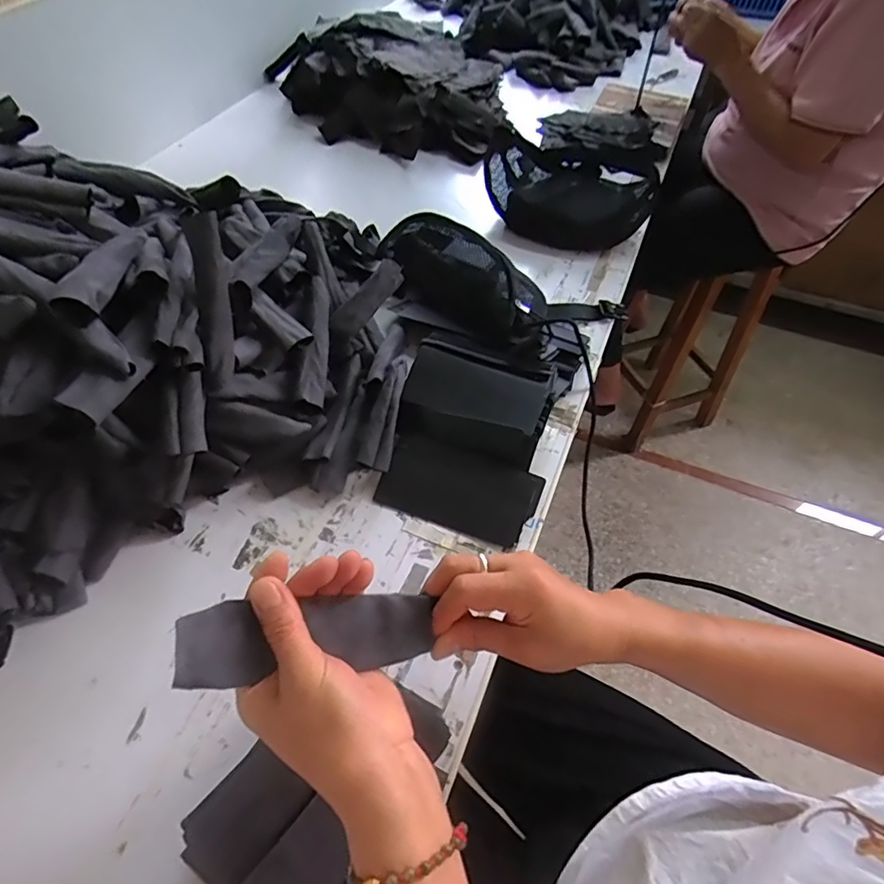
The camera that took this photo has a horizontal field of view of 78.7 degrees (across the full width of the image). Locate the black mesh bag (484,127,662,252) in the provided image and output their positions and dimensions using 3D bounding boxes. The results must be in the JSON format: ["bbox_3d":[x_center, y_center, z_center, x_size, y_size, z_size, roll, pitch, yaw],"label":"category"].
[{"bbox_3d":[0.206,-0.405,0.866,0.276,0.107,0.181,12,54,6],"label":"black mesh bag"}]

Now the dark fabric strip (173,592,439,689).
[{"bbox_3d":[-0.073,0.111,0.312,0.143,0.008,0.042,4,67,-26],"label":"dark fabric strip"}]

